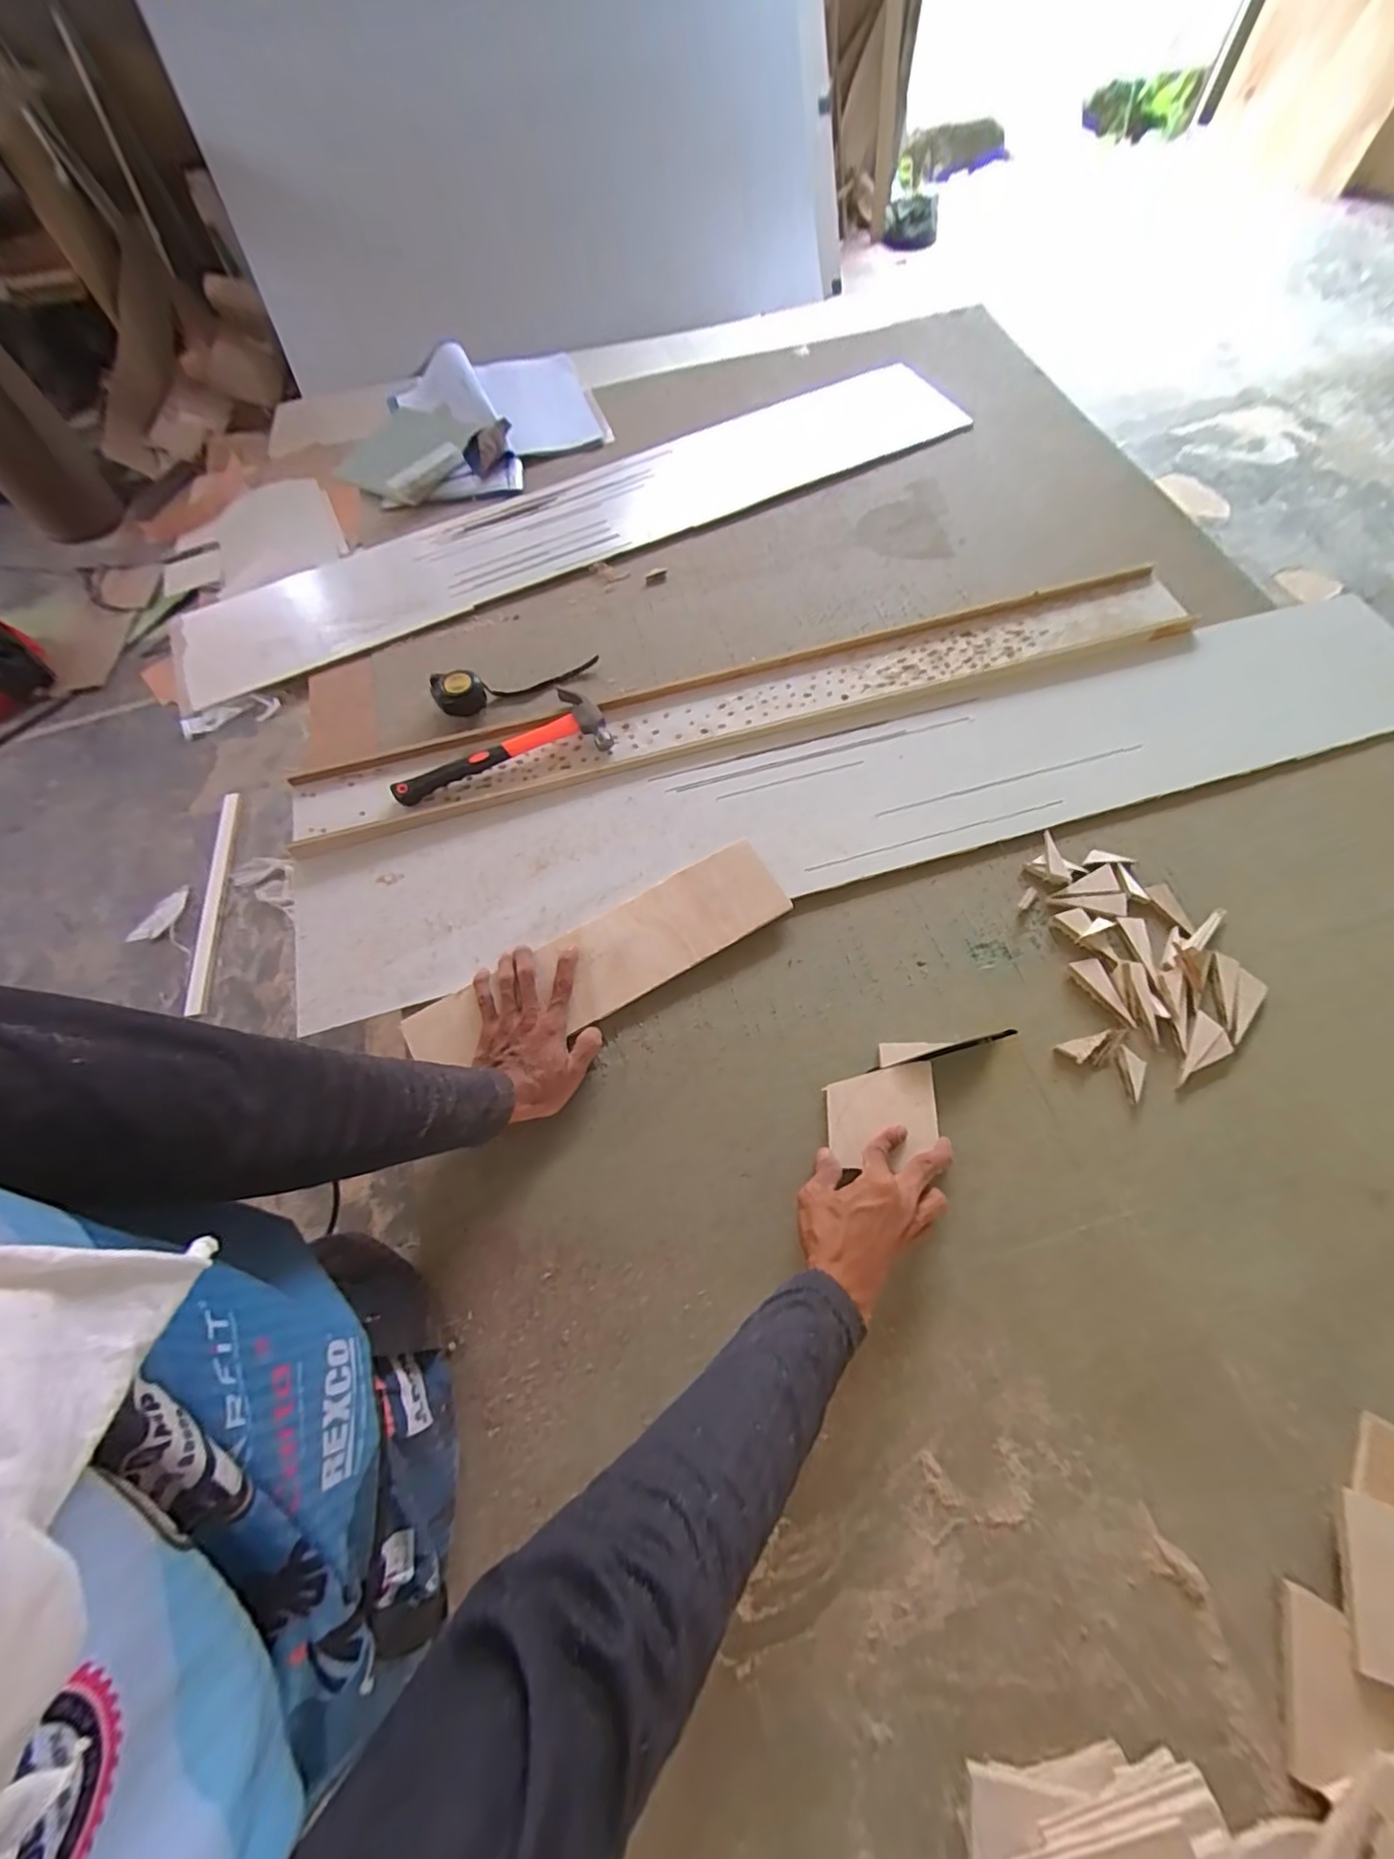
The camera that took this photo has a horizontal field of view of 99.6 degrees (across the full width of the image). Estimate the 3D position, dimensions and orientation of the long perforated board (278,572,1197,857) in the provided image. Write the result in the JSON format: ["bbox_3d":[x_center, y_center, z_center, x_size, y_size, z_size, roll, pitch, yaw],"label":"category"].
[{"bbox_3d":[0.062,-0.287,0.752,1.140,0.018,0.116,-15,68,-3],"label":"long perforated board"}]

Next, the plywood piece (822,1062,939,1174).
[{"bbox_3d":[0.175,0.173,0.551,0.111,0.010,0.076,-14,68,-3],"label":"plywood piece"}]

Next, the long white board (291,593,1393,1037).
[{"bbox_3d":[0.198,-0.170,0.698,1.354,0.026,0.231,-15,68,-3],"label":"long white board"}]

